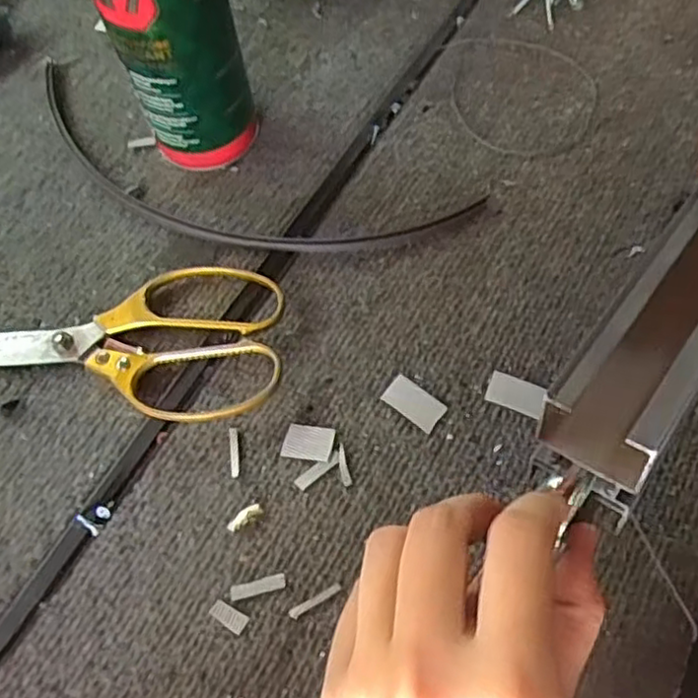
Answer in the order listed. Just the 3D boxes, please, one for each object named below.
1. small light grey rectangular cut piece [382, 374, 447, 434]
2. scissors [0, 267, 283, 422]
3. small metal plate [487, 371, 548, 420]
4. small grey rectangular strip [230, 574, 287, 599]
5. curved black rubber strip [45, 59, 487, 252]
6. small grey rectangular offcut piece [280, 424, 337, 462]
[{"bbox_3d":[0.033,0.027,0.345,0.030,0.004,0.017,36,70,18],"label":"small light grey rectangular cut piece"},{"bbox_3d":[-0.131,-0.003,0.361,0.191,0.013,0.087,0,63,2],"label":"scissors"},{"bbox_3d":[0.084,0.023,0.345,0.028,0.004,0.017,20,71,16],"label":"small metal plate"},{"bbox_3d":[-0.041,0.107,0.307,0.025,0.004,0.007,-12,63,-4],"label":"small grey rectangular strip"},{"bbox_3d":[-0.080,-0.106,0.412,0.308,0.011,0.091,20,65,12],"label":"curved black rubber strip"},{"bbox_3d":[-0.020,0.045,0.337,0.024,0.004,0.018,7,63,6],"label":"small grey rectangular offcut piece"}]

